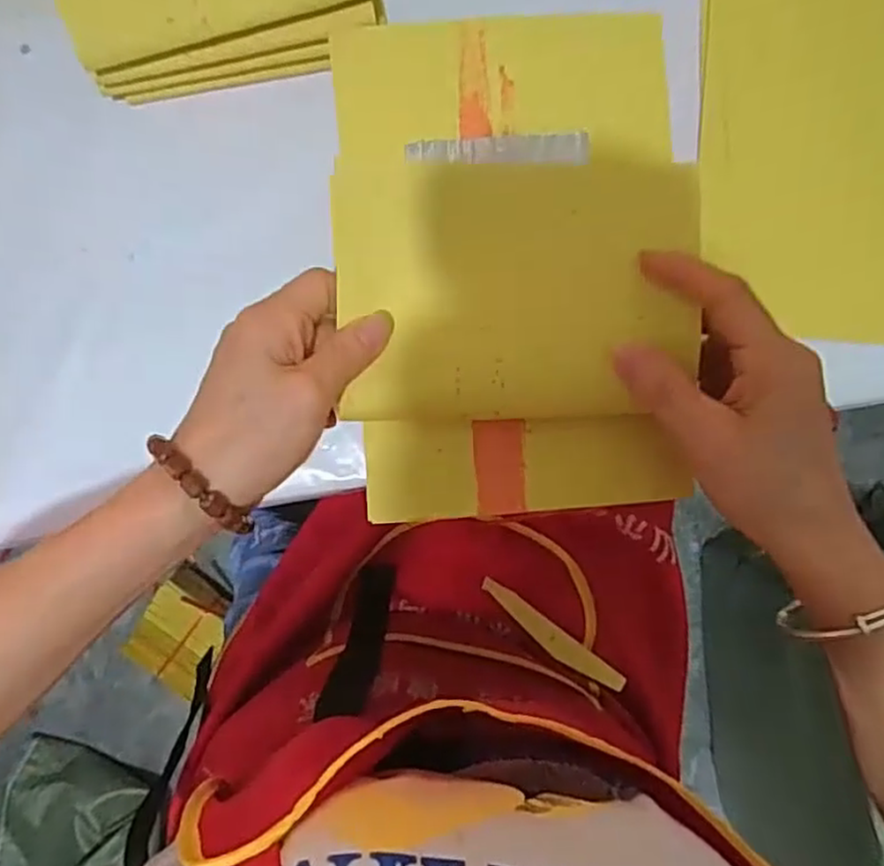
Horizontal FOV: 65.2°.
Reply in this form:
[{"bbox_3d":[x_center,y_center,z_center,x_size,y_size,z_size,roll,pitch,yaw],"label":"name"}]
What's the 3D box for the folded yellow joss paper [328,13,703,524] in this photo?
[{"bbox_3d":[0.031,-0.078,0.308,0.151,0.047,0.228,-2,90,-2],"label":"folded yellow joss paper"}]

